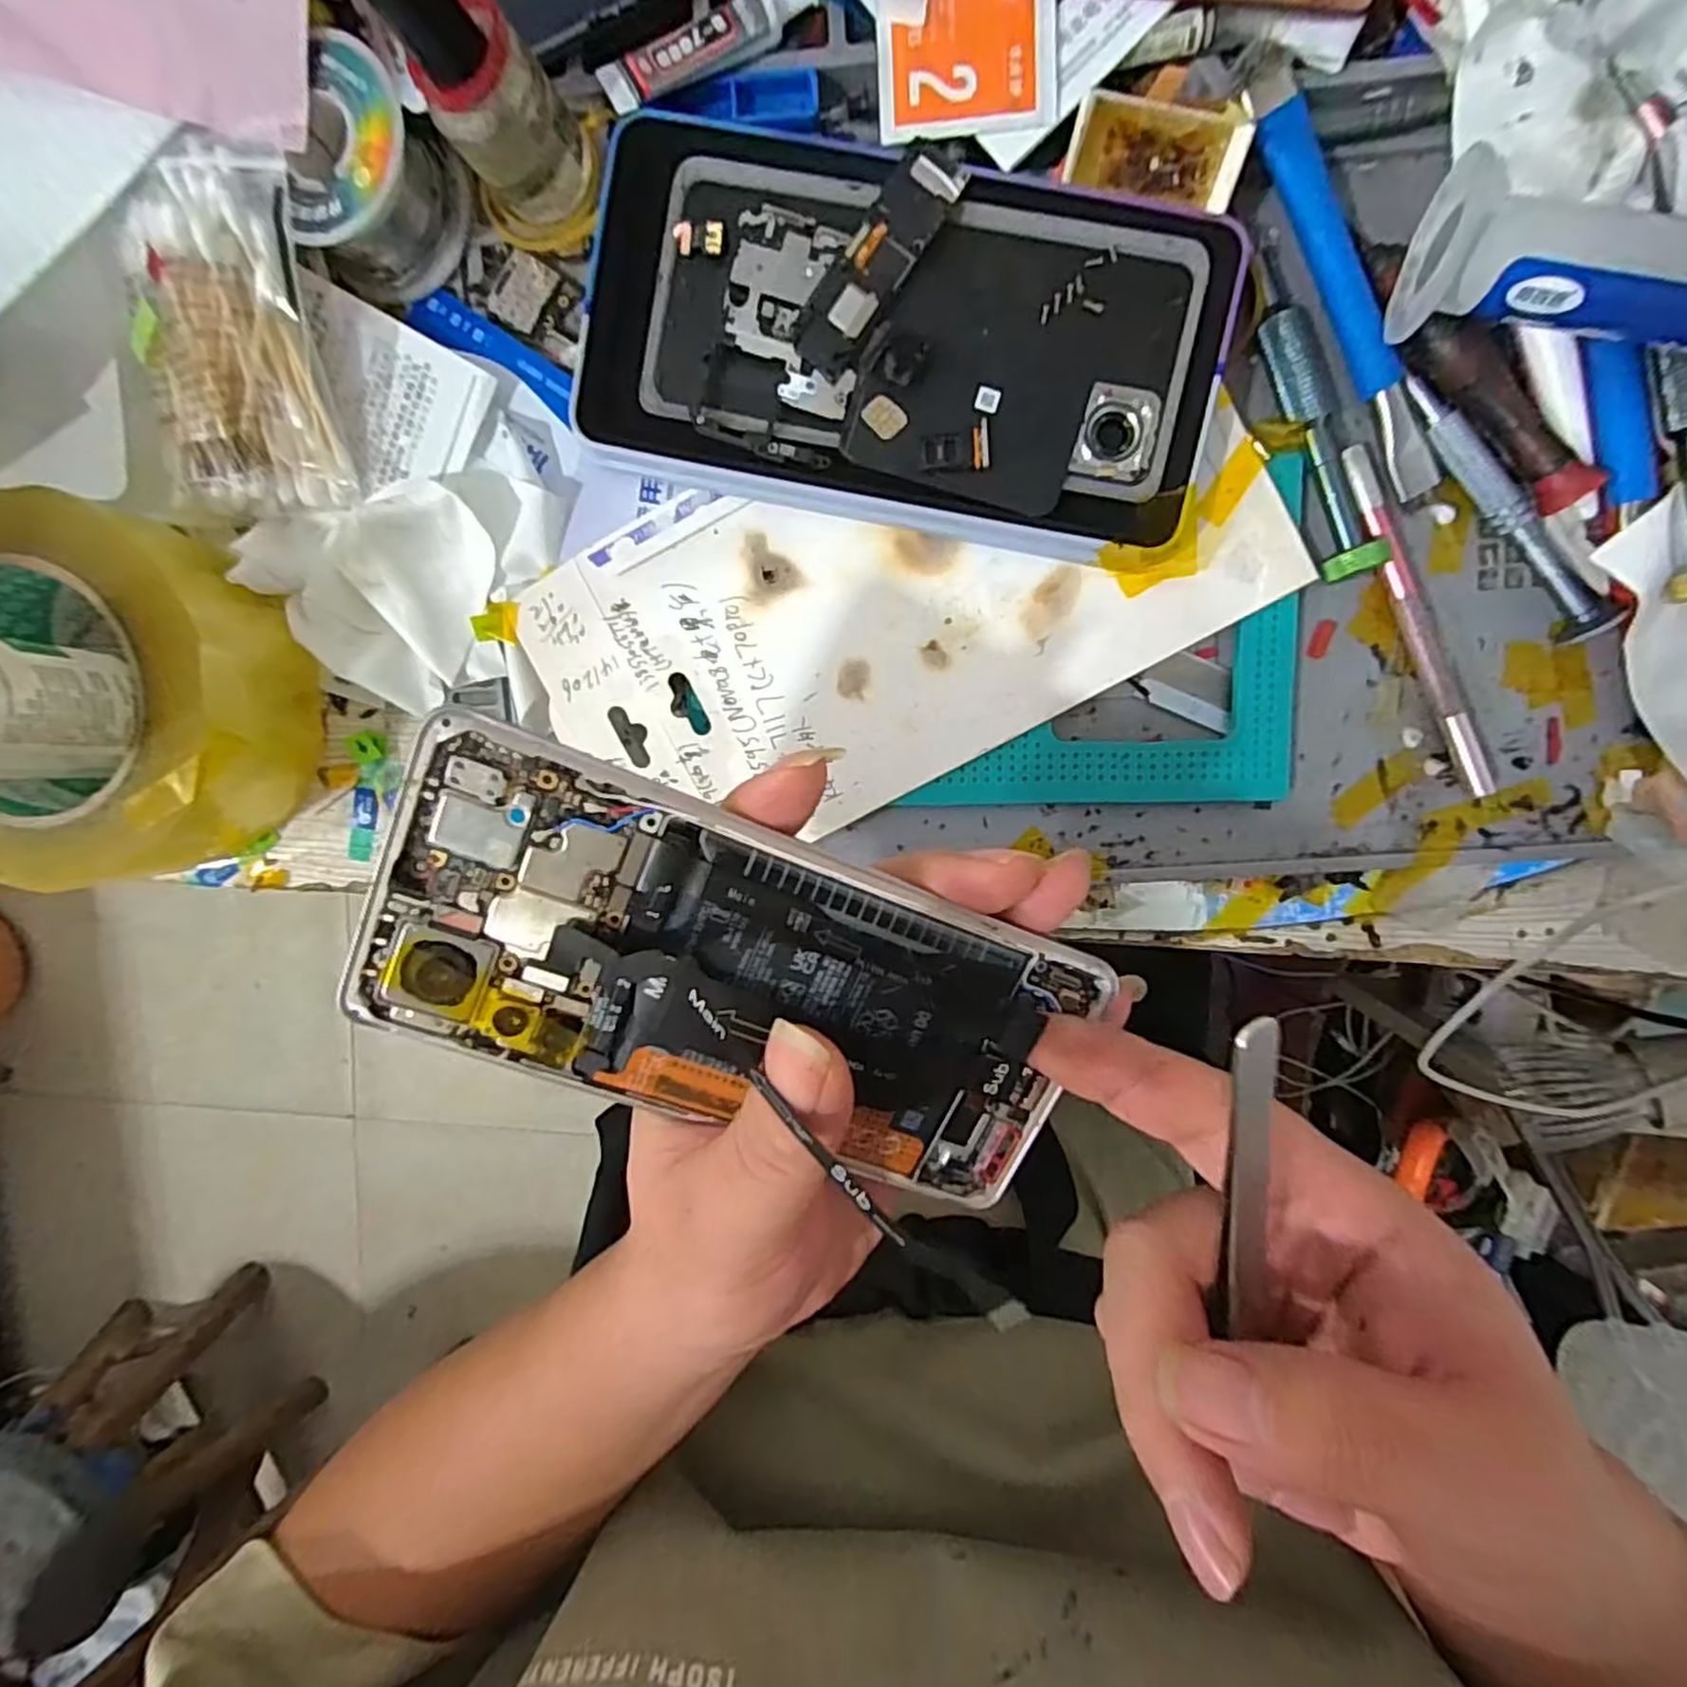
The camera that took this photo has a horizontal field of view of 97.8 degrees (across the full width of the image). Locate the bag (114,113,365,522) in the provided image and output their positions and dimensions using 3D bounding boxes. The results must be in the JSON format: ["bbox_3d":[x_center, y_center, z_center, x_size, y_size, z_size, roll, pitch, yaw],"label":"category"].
[{"bbox_3d":[-0.189,-0.152,0.226,0.053,0.025,0.099,-5,117,-20],"label":"bag"}]

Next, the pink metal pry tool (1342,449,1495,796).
[{"bbox_3d":[0.183,-0.070,0.234,0.010,0.007,0.116,-25,95,5],"label":"pink metal pry tool"}]

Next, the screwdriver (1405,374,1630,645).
[{"bbox_3d":[0.203,-0.102,0.222,0.009,0.010,0.094,-37,94,6],"label":"screwdriver"}]

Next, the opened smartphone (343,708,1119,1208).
[{"bbox_3d":[-0.021,0.032,0.168,0.158,0.011,0.072,21,98,-12],"label":"opened smartphone"}]

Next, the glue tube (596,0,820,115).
[{"bbox_3d":[-0.039,-0.233,0.213,0.066,0.005,0.016,-23,95,5],"label":"glue tube"}]

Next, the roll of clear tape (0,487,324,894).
[{"bbox_3d":[-0.246,-0.048,0.247,0.107,0.056,0.115,0,97,3],"label":"roll of clear tape"}]

